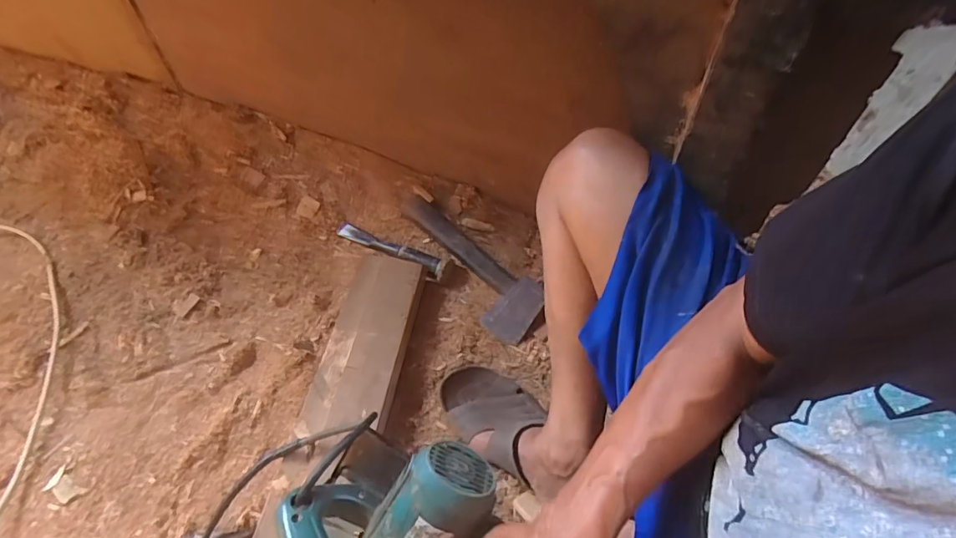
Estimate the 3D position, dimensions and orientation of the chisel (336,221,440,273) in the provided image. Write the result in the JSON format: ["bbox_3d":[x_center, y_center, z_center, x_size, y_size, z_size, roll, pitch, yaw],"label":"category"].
[{"bbox_3d":[-0.167,-0.043,0.902,0.229,0.036,0.032,25,57,17],"label":"chisel"}]

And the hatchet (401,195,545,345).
[{"bbox_3d":[-0.010,-0.021,0.872,0.106,0.049,0.333,-29,59,-21],"label":"hatchet"}]

